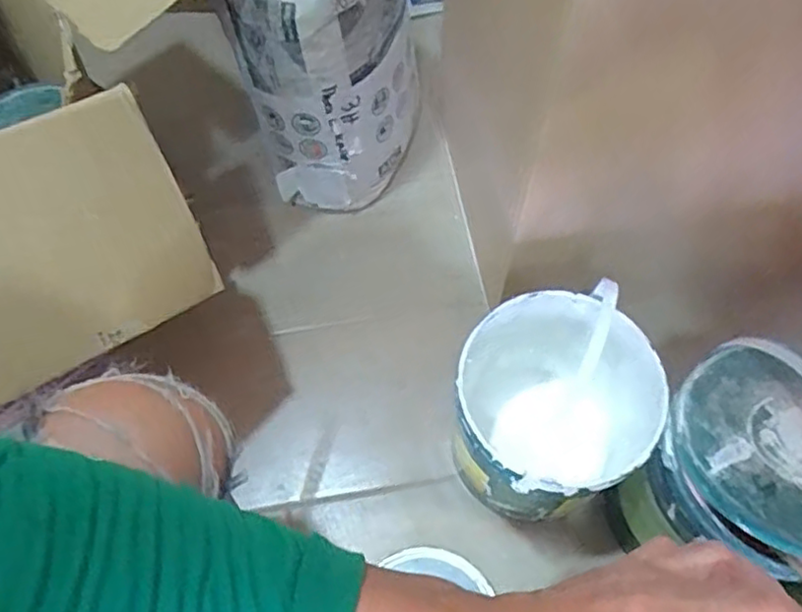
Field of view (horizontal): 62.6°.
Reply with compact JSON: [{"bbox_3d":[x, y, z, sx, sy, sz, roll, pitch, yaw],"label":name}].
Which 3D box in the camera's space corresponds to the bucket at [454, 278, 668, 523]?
[{"bbox_3d":[0.137,0.107,0.628,0.173,0.189,0.164,-1,62,1],"label":"bucket"}]

